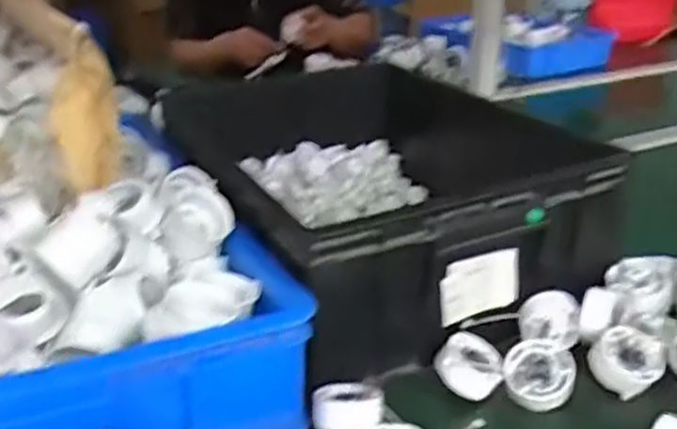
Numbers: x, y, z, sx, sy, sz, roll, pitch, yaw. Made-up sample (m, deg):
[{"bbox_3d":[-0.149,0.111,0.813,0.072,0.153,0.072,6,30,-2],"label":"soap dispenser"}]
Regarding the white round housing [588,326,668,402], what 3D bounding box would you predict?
[{"bbox_3d":[0.255,0.129,0.624,0.056,0.026,0.056,7,48,-7],"label":"white round housing"}]

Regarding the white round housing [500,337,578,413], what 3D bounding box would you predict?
[{"bbox_3d":[0.175,0.142,0.615,0.057,0.029,0.057,-7,56,11],"label":"white round housing"}]

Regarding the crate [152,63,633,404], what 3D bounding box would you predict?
[{"bbox_3d":[0.022,-0.041,0.804,0.358,0.129,0.483,-12,28,-21],"label":"crate"}]

